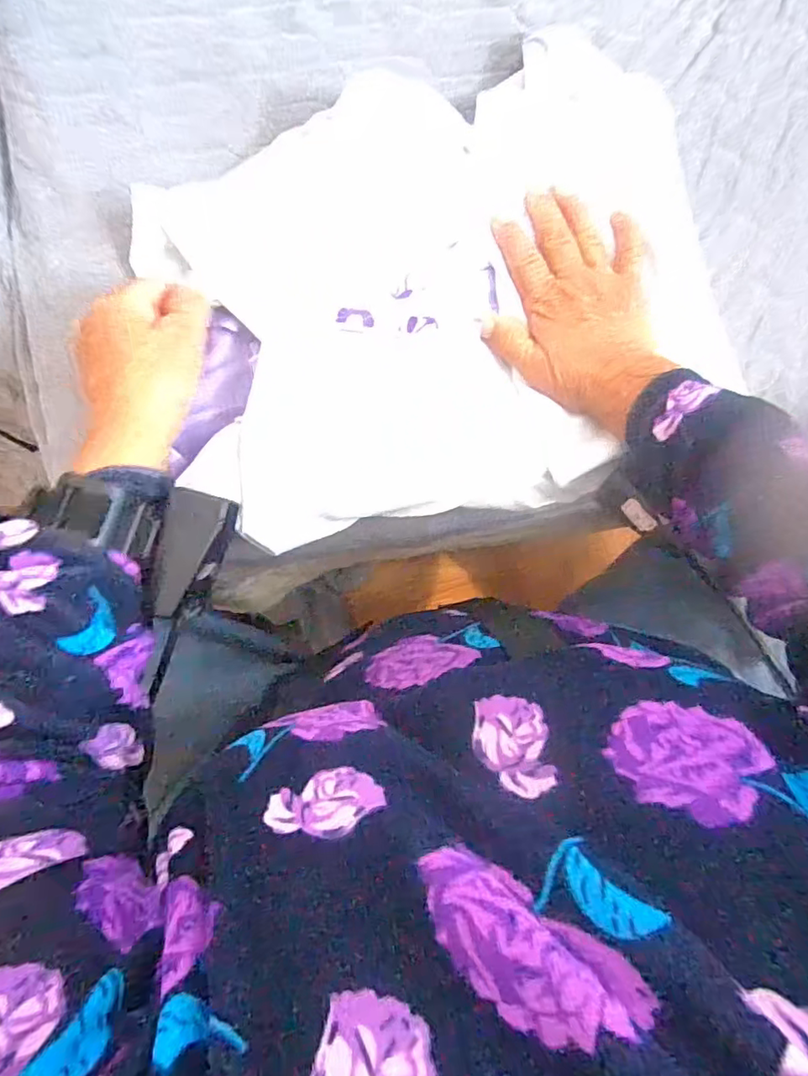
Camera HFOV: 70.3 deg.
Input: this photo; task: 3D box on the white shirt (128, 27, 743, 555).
[{"bbox_3d":[0.027,-0.160,0.385,0.364,0.027,0.280,-14,91,-3],"label":"white shirt"}]

